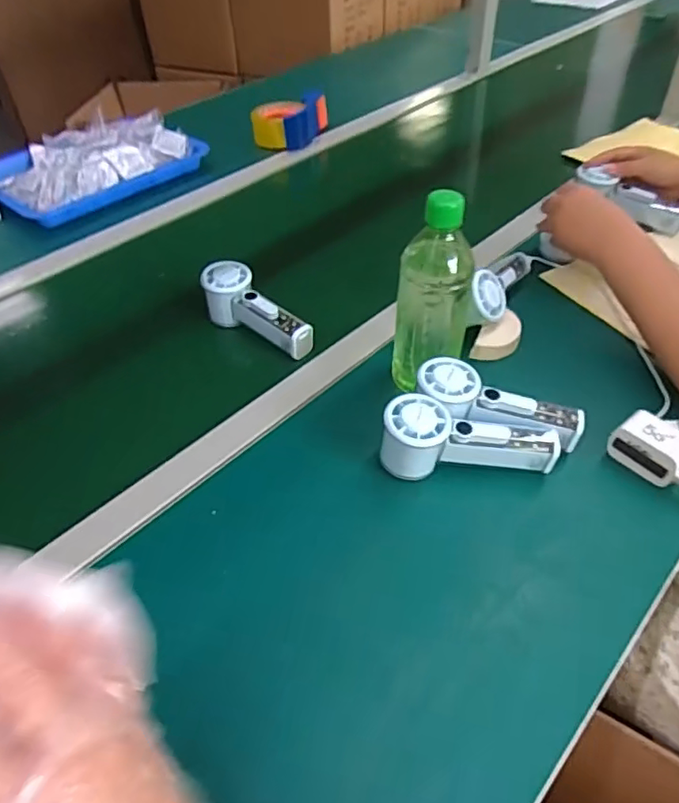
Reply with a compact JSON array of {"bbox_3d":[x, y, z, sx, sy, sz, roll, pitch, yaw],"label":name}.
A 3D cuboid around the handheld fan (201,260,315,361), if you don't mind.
[{"bbox_3d":[-0.091,-0.100,0.697,0.151,0.058,0.048,34,55,19],"label":"handheld fan"}]

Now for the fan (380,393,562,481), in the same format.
[{"bbox_3d":[0.115,0.033,0.540,0.152,0.068,0.052,-3,44,0],"label":"fan"}]

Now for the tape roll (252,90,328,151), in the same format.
[{"bbox_3d":[-0.079,-0.513,1.104,0.147,0.061,0.082,-32,51,-26],"label":"tape roll"}]

